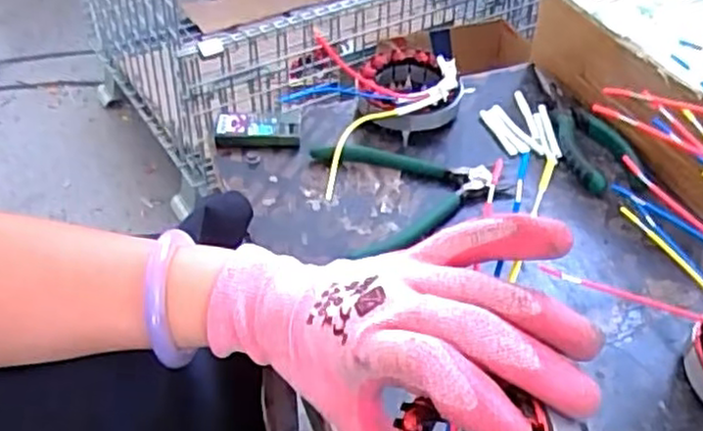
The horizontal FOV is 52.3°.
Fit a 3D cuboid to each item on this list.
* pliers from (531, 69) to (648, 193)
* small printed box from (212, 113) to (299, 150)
[{"bbox_3d":[0.193,-0.072,0.597,0.064,0.022,0.148,-6,44,-9],"label":"pliers"},{"bbox_3d":[-0.075,-0.069,0.579,0.067,0.017,0.035,1,43,-1],"label":"small printed box"}]

